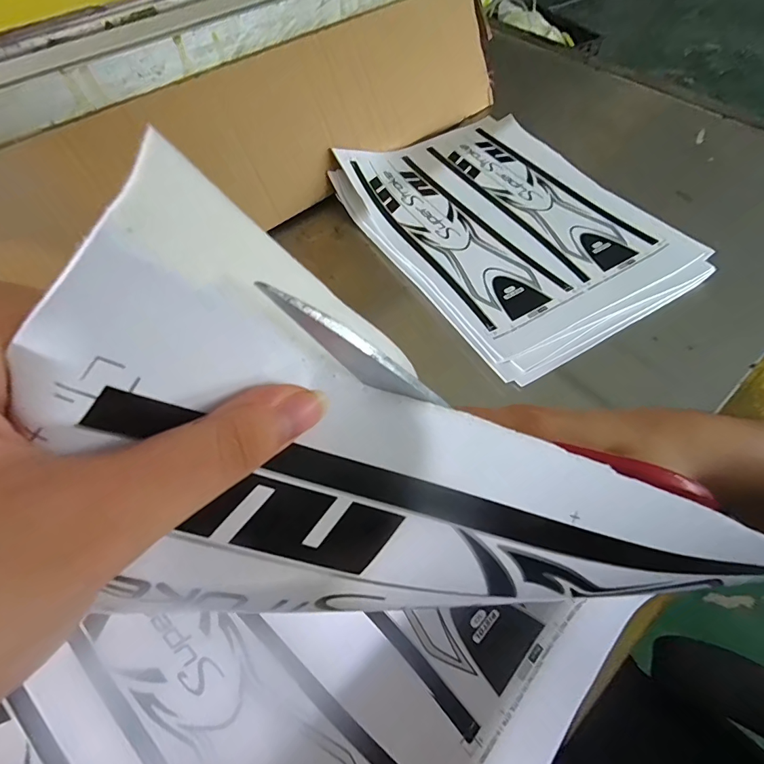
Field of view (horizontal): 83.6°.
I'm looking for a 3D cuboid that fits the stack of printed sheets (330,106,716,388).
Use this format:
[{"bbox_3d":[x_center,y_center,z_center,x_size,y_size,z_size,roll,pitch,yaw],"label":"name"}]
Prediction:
[{"bbox_3d":[0.125,-0.172,0.449,0.247,0.025,0.336,-25,61,-15],"label":"stack of printed sheets"}]

